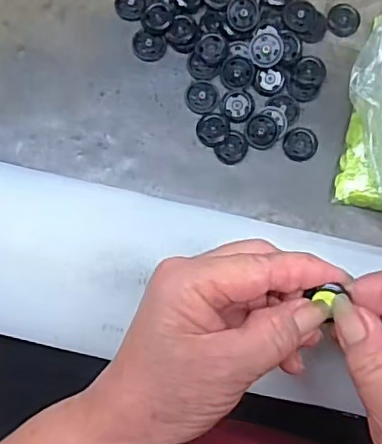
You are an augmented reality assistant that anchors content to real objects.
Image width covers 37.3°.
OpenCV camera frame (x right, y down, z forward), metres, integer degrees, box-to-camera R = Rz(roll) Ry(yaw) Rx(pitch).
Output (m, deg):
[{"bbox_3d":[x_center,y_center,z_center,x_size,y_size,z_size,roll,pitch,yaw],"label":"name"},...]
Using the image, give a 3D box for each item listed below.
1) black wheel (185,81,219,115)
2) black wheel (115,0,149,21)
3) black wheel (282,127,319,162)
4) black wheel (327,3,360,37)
[{"bbox_3d":[0.007,-0.075,0.337,0.019,0.004,0.019,0,82,-2],"label":"black wheel"},{"bbox_3d":[-0.036,-0.133,0.345,0.019,0.005,0.020,0,82,-2],"label":"black wheel"},{"bbox_3d":[0.065,-0.046,0.336,0.020,0.004,0.020,0,82,-2],"label":"black wheel"},{"bbox_3d":[0.094,-0.124,0.348,0.019,0.006,0.020,0,82,-2],"label":"black wheel"}]

